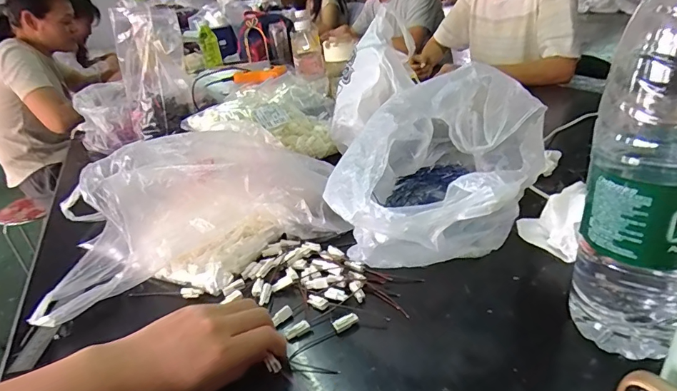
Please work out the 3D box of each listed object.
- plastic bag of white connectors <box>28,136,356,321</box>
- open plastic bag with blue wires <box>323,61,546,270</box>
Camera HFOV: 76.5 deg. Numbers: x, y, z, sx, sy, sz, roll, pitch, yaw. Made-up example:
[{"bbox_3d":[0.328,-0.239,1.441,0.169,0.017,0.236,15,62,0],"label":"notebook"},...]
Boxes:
[{"bbox_3d":[-0.185,0.015,0.558,0.376,0.146,0.178,-19,29,-21],"label":"plastic bag of white connectors"},{"bbox_3d":[0.142,-0.046,0.559,0.205,0.163,0.359,9,32,30],"label":"open plastic bag with blue wires"}]

